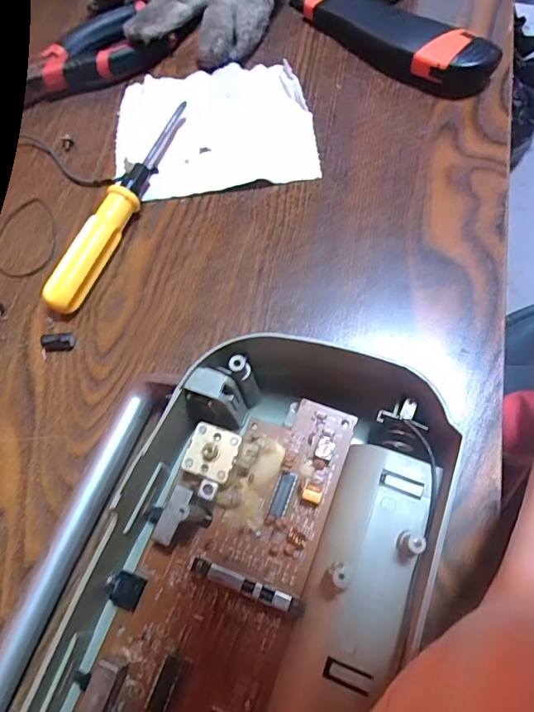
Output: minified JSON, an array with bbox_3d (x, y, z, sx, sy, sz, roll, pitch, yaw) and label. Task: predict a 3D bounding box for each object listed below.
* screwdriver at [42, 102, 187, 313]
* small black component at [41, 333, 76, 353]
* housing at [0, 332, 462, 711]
[{"bbox_3d":[-0.089,-0.087,0.282,0.016,0.020,0.141,23,71,12],"label":"screwdriver"},{"bbox_3d":[-0.115,-0.008,0.259,0.018,0.009,0.008,-9,68,0],"label":"small black component"},{"bbox_3d":[-0.035,0.118,0.178,0.147,0.055,0.272,20,70,11],"label":"housing"}]

